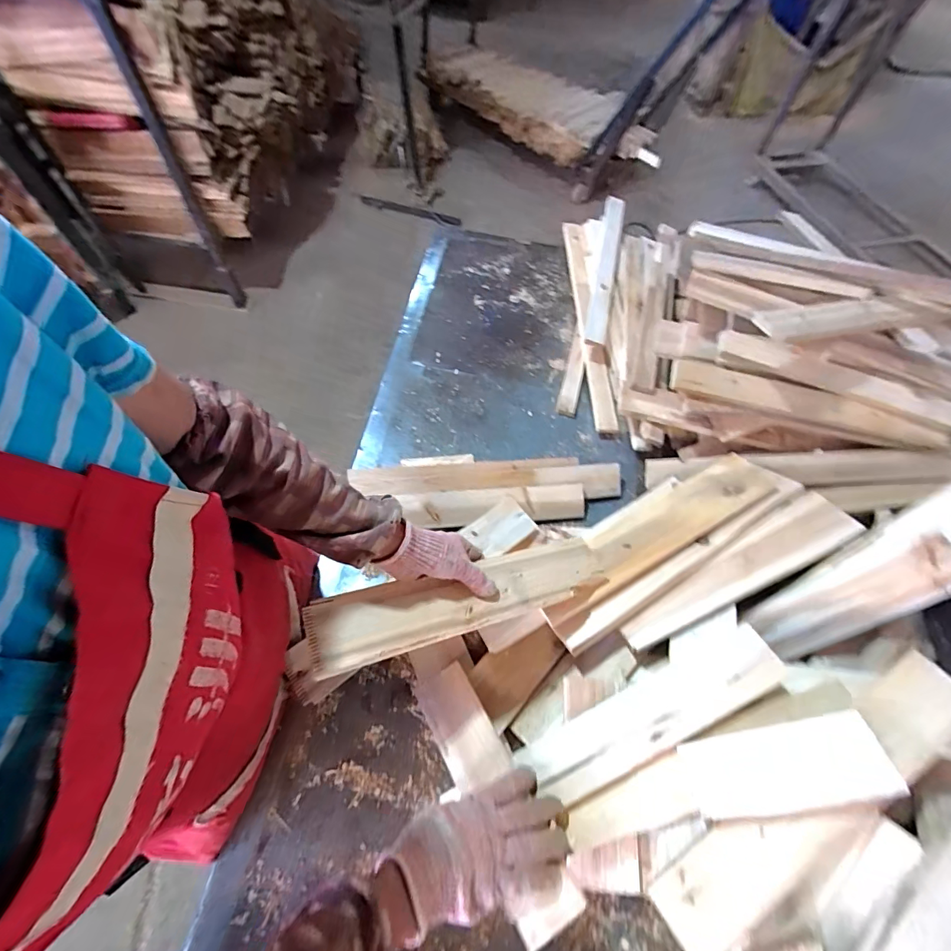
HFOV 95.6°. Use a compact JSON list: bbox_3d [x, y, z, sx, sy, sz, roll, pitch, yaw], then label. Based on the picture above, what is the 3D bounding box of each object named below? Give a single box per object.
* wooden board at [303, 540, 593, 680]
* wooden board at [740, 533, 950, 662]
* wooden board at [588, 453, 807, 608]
[{"bbox_3d":[-0.004,0.143,0.522,0.370,0.016,0.076,-9,61,-28],"label":"wooden board"},{"bbox_3d":[0.491,0.160,0.563,0.237,0.025,0.083,-34,64,19],"label":"wooden board"},{"bbox_3d":[0.301,0.059,0.650,0.329,0.021,0.101,-28,56,-5],"label":"wooden board"}]

